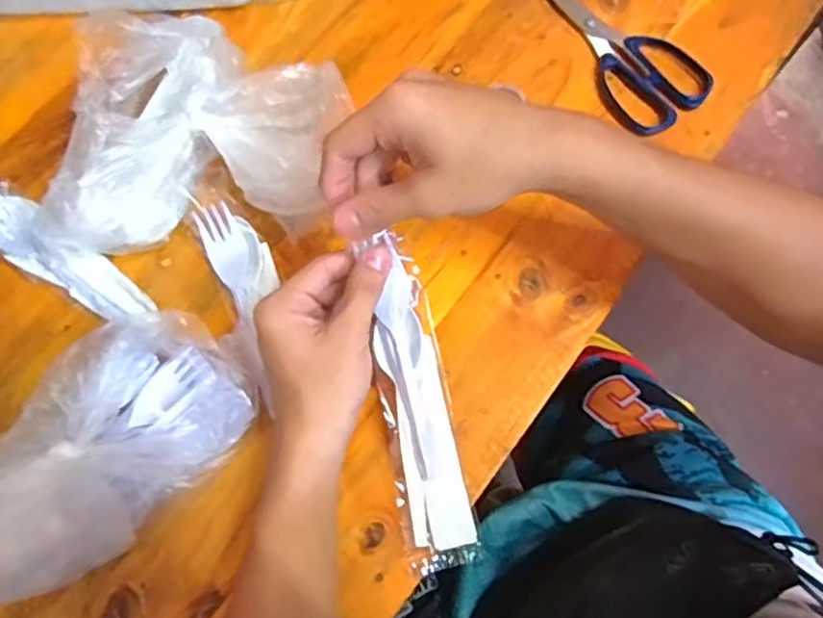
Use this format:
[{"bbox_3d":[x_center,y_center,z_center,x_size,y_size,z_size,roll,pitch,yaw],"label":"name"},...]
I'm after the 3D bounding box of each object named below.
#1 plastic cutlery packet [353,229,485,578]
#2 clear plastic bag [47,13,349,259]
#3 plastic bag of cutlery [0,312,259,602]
[{"bbox_3d":[0.005,0.061,0.403,0.044,0.021,0.200,-10,91,-4],"label":"plastic cutlery packet"},{"bbox_3d":[-0.138,-0.118,0.439,0.170,0.082,0.155,2,73,0],"label":"clear plastic bag"},{"bbox_3d":[-0.185,0.082,0.374,0.105,0.088,0.181,41,77,10],"label":"plastic bag of cutlery"}]

